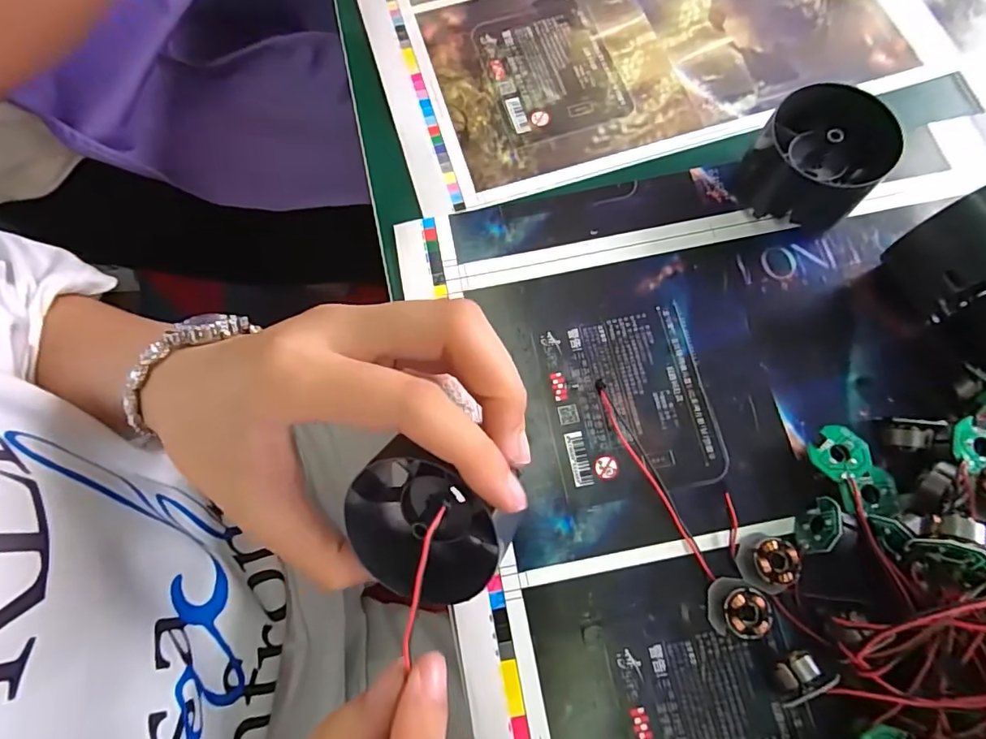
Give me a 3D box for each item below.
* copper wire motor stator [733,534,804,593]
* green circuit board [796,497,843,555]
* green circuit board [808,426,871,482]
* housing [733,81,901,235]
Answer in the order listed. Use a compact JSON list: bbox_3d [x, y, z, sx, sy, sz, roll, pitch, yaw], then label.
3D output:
[{"bbox_3d":[0.102,0.071,0.190,0.018,0.012,0.018,-1,73,2],"label":"copper wire motor stator"},{"bbox_3d":[0.120,0.058,0.190,0.004,0.016,0.022,22,97,-14],"label":"green circuit board"},{"bbox_3d":[0.132,0.032,0.196,0.019,0.004,0.020,41,83,20],"label":"green circuit board"},{"bbox_3d":[0.141,-0.090,0.226,0.051,0.038,0.044,37,78,12],"label":"housing"}]

